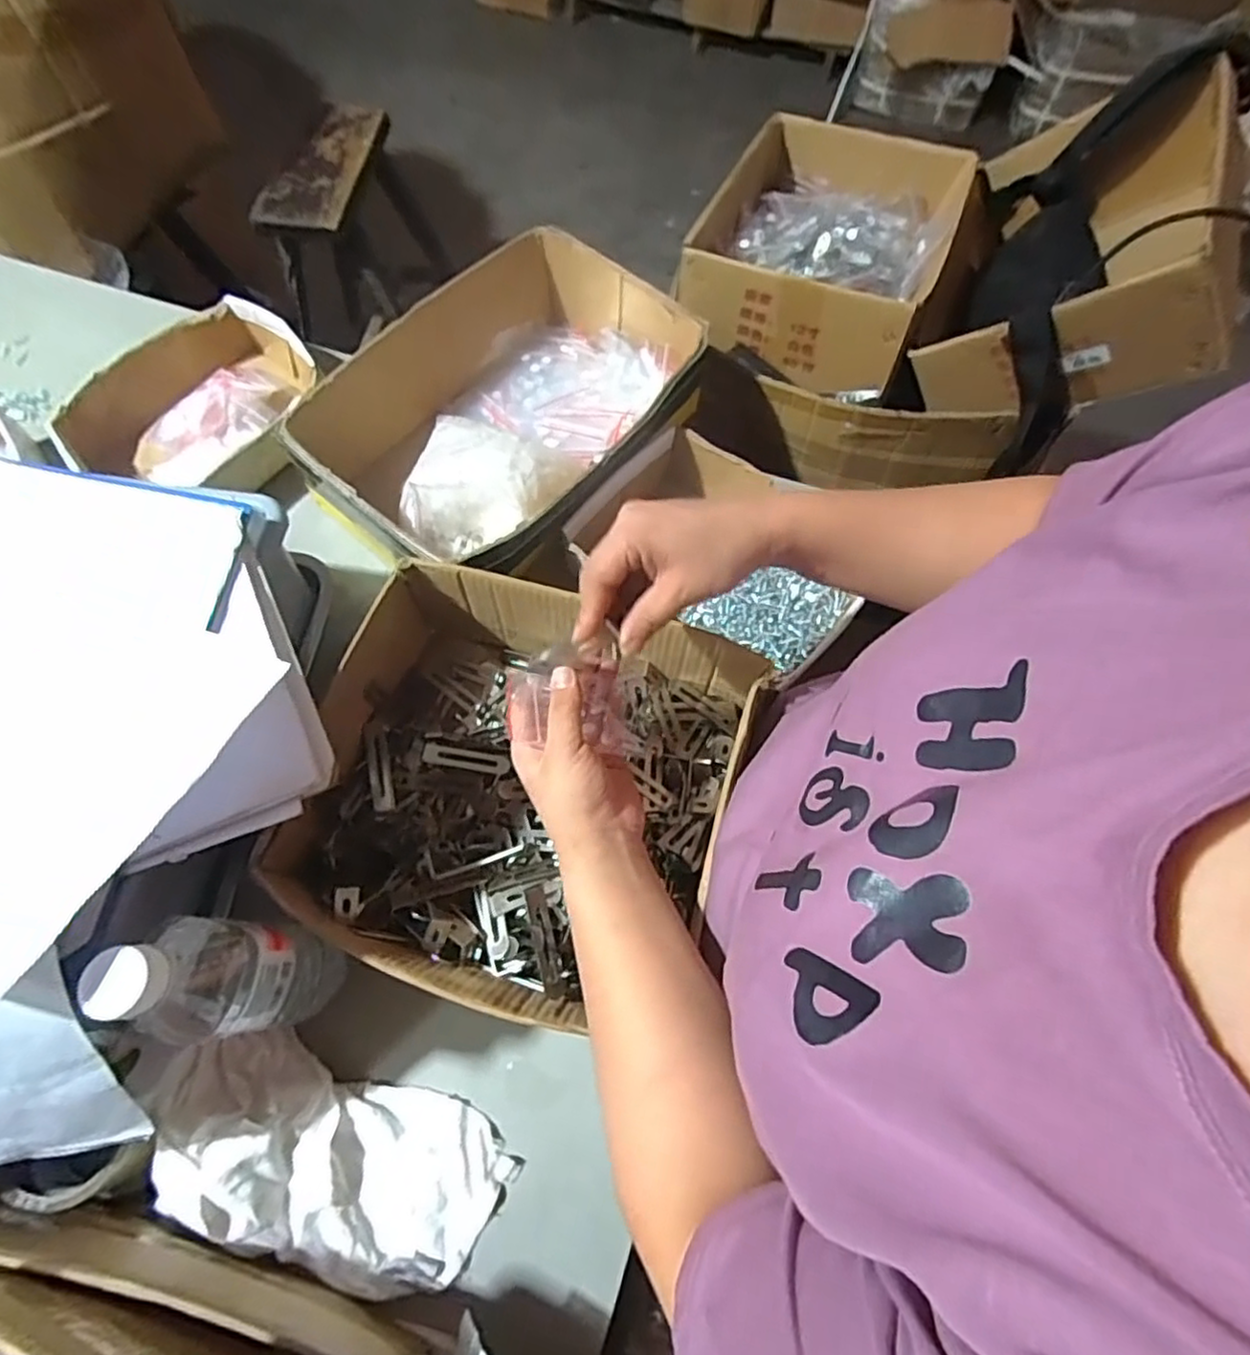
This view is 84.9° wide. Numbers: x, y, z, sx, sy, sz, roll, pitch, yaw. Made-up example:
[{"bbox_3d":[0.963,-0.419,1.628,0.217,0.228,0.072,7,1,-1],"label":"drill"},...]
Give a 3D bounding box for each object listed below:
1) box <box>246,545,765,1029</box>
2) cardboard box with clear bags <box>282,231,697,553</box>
[{"bbox_3d":[-0.087,0.083,0.516,0.307,0.124,0.277,16,68,5],"label":"box"},{"bbox_3d":[-0.103,-0.237,0.650,0.227,0.117,0.335,37,71,12],"label":"cardboard box with clear bags"}]

